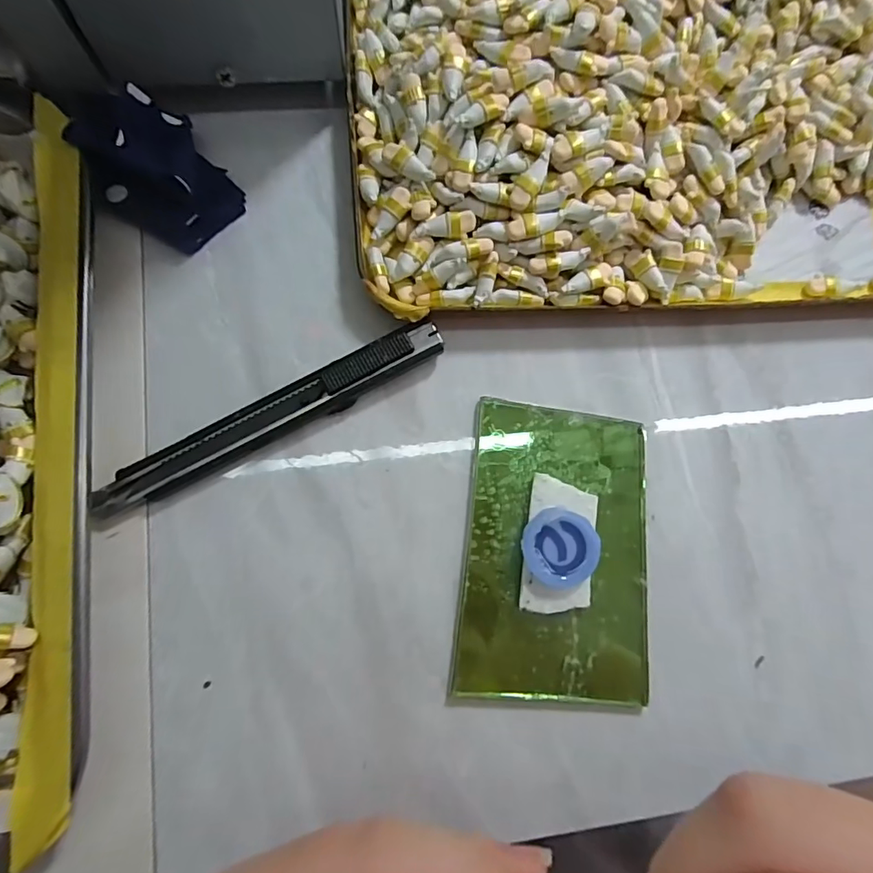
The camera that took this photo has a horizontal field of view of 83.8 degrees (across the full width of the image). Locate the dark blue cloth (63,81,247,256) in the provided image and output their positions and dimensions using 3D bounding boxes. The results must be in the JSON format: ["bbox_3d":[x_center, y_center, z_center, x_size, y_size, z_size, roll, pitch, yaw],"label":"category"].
[{"bbox_3d":[-0.104,-0.099,0.181,0.047,0.030,0.041,44,80,4],"label":"dark blue cloth"}]

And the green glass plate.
[{"bbox_3d":[0.044,0.041,0.176,0.067,0.009,0.104,7,79,-1],"label":"green glass plate"}]

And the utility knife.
[{"bbox_3d":[-0.058,-0.007,0.179,0.132,0.013,0.014,-27,83,-8],"label":"utility knife"}]

